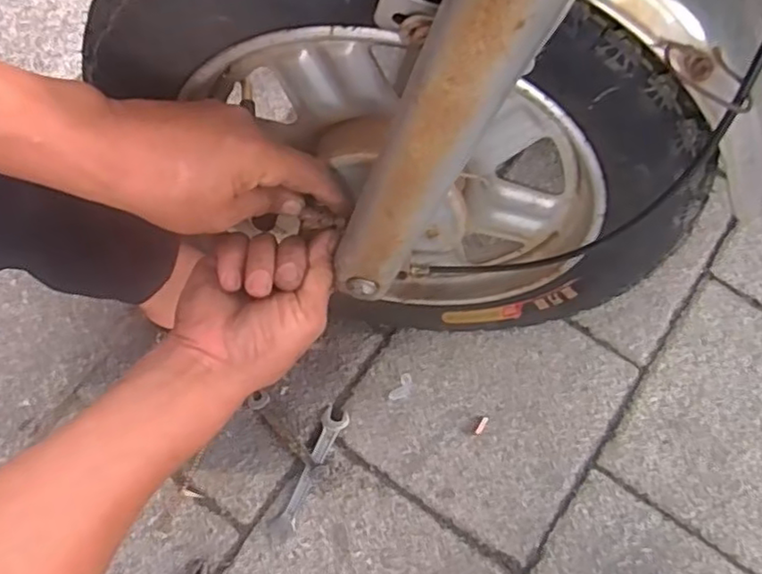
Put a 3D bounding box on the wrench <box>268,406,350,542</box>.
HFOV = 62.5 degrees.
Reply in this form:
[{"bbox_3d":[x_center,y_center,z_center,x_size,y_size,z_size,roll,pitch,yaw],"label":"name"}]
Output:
[{"bbox_3d":[-0.078,0.198,0.663,0.027,0.010,0.143,25,78,8],"label":"wrench"}]

